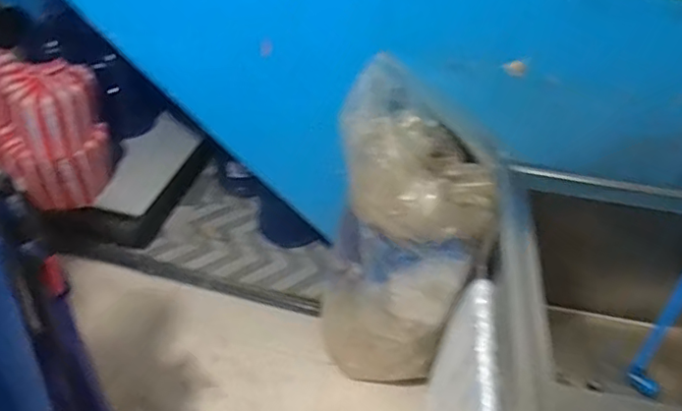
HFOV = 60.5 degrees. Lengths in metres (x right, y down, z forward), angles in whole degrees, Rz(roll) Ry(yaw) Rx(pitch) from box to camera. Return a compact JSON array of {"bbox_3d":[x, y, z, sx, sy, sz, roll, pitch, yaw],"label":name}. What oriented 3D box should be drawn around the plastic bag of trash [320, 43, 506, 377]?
[{"bbox_3d":[0.160,0.101,1.627,0.378,0.856,0.324,9,39,2],"label":"plastic bag of trash"}]

